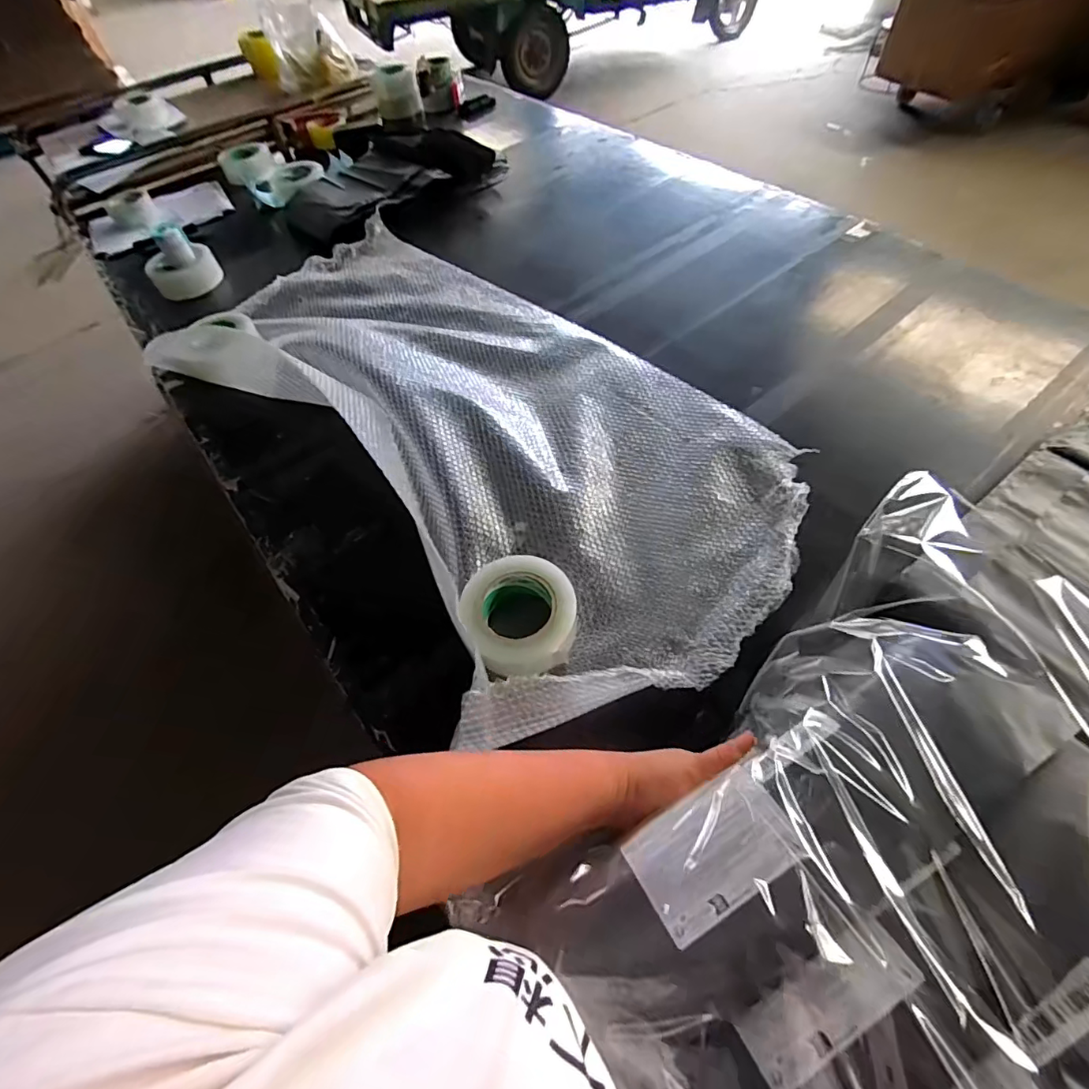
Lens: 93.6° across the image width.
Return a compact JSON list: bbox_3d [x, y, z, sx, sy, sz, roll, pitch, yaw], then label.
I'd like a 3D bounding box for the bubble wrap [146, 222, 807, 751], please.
[{"bbox_3d":[-0.121,-0.189,0.694,0.961,0.088,0.545,36,64,20],"label":"bubble wrap"}]

